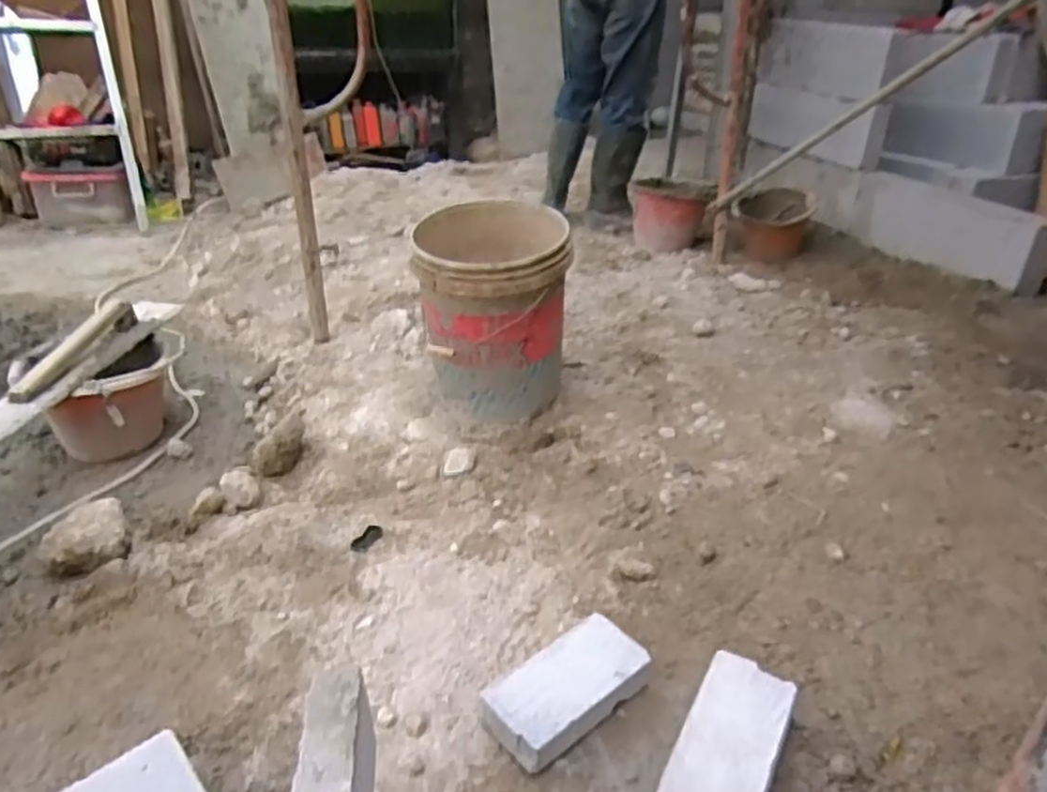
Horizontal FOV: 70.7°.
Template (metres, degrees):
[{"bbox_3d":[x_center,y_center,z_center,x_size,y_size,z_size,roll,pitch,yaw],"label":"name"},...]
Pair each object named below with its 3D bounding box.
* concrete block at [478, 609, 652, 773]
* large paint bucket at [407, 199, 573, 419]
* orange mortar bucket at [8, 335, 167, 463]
[{"bbox_3d":[0.055,0.352,0.891,0.207,0.055,0.105,-26,39,-37],"label":"concrete block"},{"bbox_3d":[-0.061,-0.166,1.509,0.272,0.371,0.318,-2,30,-2],"label":"large paint bucket"},{"bbox_3d":[-0.860,0.012,1.513,0.255,0.196,0.239,0,30,0],"label":"orange mortar bucket"}]

